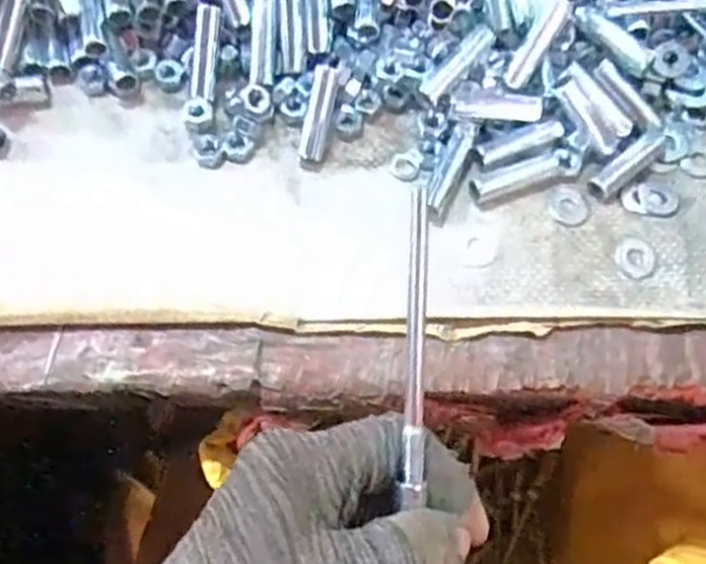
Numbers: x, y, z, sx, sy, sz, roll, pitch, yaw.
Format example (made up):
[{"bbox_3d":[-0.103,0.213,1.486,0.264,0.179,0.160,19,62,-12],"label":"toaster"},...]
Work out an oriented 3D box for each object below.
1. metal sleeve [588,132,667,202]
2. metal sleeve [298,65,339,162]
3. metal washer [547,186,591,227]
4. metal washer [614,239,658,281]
[{"bbox_3d":[0.128,-0.055,0.343,0.047,0.008,0.012,-37,74,-16],"label":"metal sleeve"},{"bbox_3d":[-0.015,-0.077,0.338,0.011,0.010,0.042,12,95,2],"label":"metal sleeve"},{"bbox_3d":[0.099,-0.035,0.338,0.019,0.004,0.019,1,68,-2],"label":"metal washer"},{"bbox_3d":[0.127,-0.011,0.329,0.018,0.004,0.018,1,68,-2],"label":"metal washer"}]

